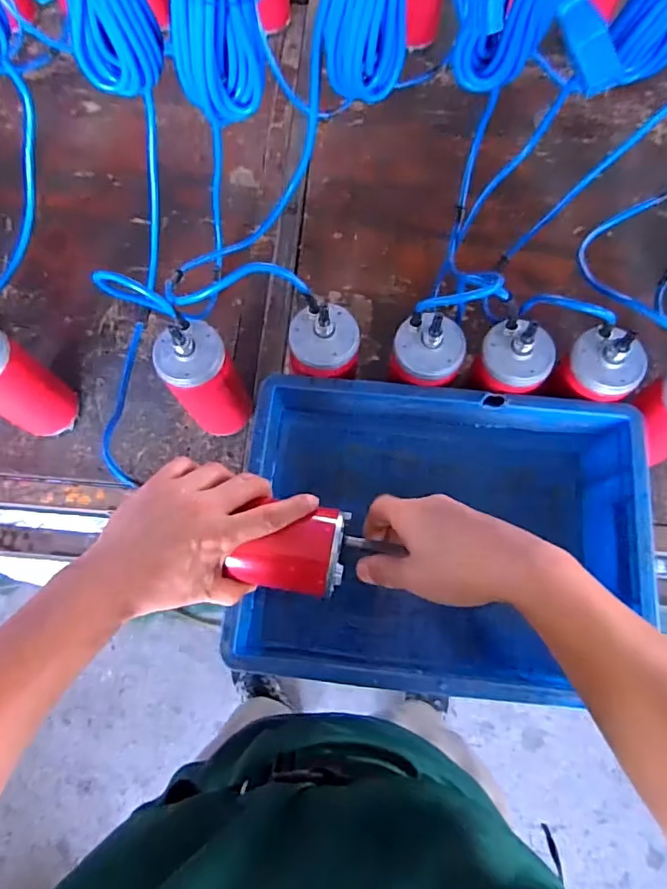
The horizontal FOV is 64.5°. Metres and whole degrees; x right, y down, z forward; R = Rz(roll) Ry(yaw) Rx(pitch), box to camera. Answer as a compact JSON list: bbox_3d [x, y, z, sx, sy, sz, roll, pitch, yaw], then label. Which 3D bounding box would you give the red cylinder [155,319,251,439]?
[{"bbox_3d":[-0.148,-0.075,0.611,0.076,0.167,0.080,-30,74,-8],"label":"red cylinder"}]

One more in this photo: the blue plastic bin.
[{"bbox_3d":[0.110,0.106,0.608,0.398,0.188,0.302,6,75,3],"label":"blue plastic bin"}]

